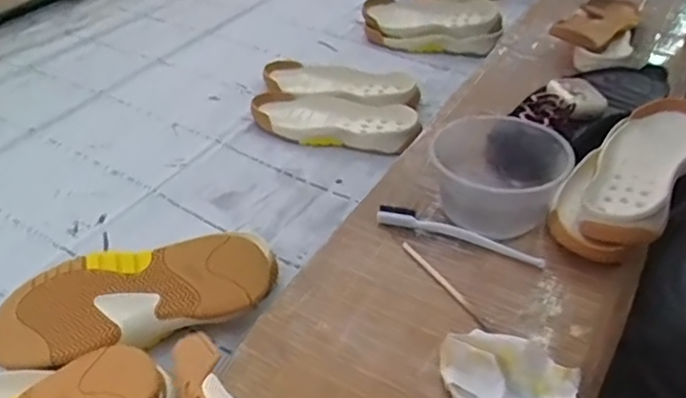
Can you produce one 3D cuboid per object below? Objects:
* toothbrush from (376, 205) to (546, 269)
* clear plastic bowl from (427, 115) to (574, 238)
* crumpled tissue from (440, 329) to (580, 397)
[{"bbox_3d":[0.115,0.033,0.617,0.167,0.016,0.021,15,42,18],"label":"toothbrush"},{"bbox_3d":[0.161,-0.022,0.643,0.150,0.078,0.128,9,40,12],"label":"clear plastic bowl"},{"bbox_3d":[0.124,0.139,0.484,0.092,0.028,0.086,-23,44,-24],"label":"crumpled tissue"}]

